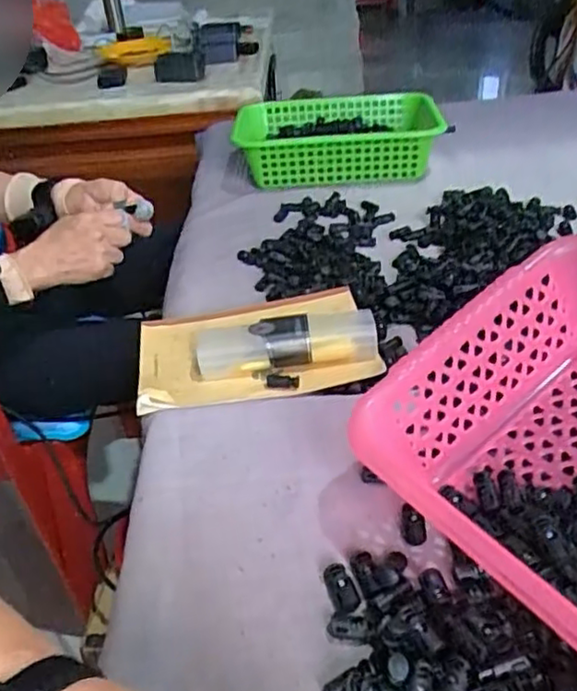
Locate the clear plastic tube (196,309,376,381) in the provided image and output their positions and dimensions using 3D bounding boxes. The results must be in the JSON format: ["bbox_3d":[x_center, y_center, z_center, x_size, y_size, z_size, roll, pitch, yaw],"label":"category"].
[{"bbox_3d":[-0.003,-0.005,0.581,0.157,0.037,0.054,-5,34,0],"label":"clear plastic tube"}]

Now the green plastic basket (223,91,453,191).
[{"bbox_3d":[0.078,-0.314,1.004,0.307,0.078,0.219,-6,34,-1],"label":"green plastic basket"}]

